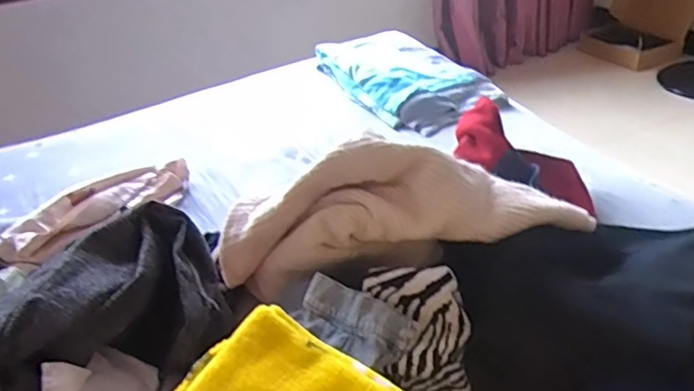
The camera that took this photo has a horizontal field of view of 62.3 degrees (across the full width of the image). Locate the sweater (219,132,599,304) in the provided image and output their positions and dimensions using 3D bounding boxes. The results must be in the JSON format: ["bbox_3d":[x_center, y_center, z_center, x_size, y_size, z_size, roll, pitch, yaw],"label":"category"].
[{"bbox_3d":[0.037,0.017,0.725,0.469,0.187,0.117,-12,30,20],"label":"sweater"}]

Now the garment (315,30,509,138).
[{"bbox_3d":[0.139,-0.292,1.391,0.285,0.072,0.492,-19,35,-19],"label":"garment"}]

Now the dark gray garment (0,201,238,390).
[{"bbox_3d":[-0.311,0.147,0.719,0.229,0.143,0.337,18,40,33],"label":"dark gray garment"}]

